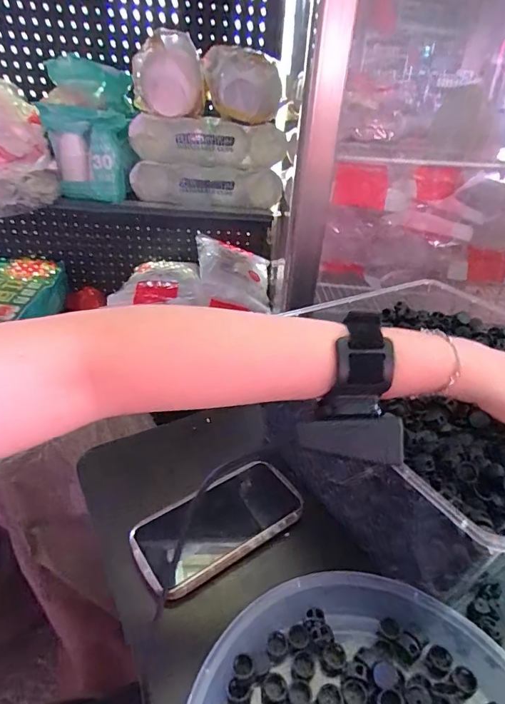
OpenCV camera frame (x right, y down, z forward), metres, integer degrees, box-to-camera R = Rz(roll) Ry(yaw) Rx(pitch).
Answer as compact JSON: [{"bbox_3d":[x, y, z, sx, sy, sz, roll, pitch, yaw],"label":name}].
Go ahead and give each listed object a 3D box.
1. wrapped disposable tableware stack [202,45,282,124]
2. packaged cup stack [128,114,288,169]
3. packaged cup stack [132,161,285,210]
[{"bbox_3d":[-0.017,-0.465,0.764,0.131,0.107,0.087,4,33,1],"label":"wrapped disposable tableware stack"},{"bbox_3d":[-0.078,-0.382,0.796,0.278,0.074,0.062,-2,33,-7],"label":"packaged cup stack"},{"bbox_3d":[-0.087,-0.317,0.835,0.280,0.074,0.072,5,33,3],"label":"packaged cup stack"}]

